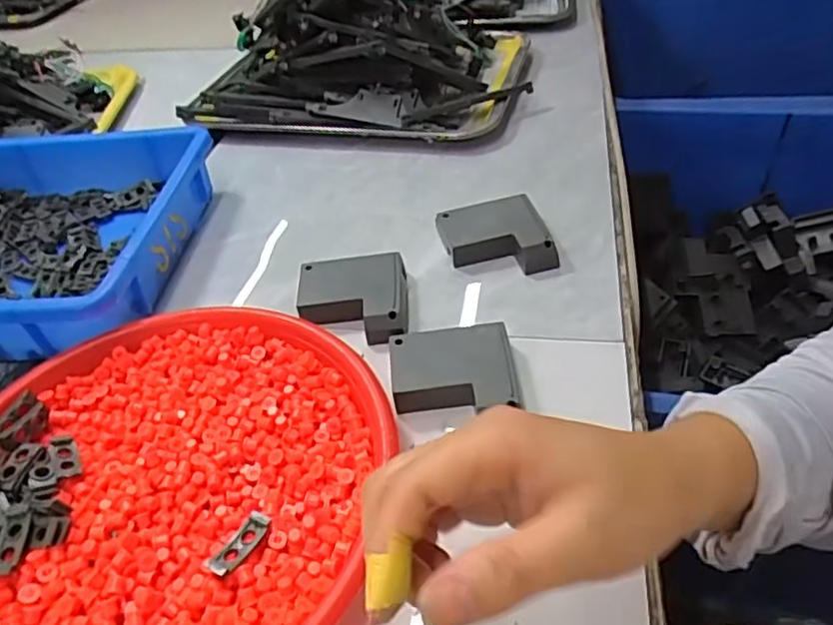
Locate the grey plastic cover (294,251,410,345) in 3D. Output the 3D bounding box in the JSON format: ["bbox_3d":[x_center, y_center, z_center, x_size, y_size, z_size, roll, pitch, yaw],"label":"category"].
[{"bbox_3d":[-0.045,-0.009,0.448,0.076,0.023,0.075,-4,43,2],"label":"grey plastic cover"}]

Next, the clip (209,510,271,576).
[{"bbox_3d":[-0.083,0.112,0.305,0.014,0.009,0.036,20,49,25],"label":"clip"}]

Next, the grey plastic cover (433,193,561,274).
[{"bbox_3d":[0.060,-0.057,0.482,0.072,0.026,0.076,-13,43,-8],"label":"grey plastic cover"}]

